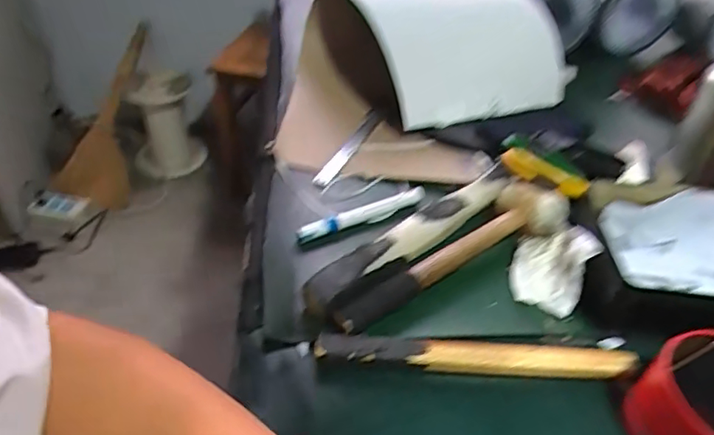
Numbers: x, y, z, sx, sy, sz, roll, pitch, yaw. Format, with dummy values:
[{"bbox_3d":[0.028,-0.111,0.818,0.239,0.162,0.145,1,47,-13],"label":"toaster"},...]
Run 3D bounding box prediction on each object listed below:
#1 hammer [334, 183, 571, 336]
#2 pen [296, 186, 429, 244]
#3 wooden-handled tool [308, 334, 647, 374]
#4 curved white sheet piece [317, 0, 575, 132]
[{"bbox_3d":[0.082,0.030,0.521,0.261,0.041,0.063,-21,47,-26],"label":"hammer"},{"bbox_3d":[0.007,-0.003,0.580,0.149,0.016,0.016,-19,47,-24],"label":"pen"},{"bbox_3d":[0.096,0.112,0.453,0.254,0.020,0.019,3,41,-2],"label":"wooden-handled tool"},{"bbox_3d":[0.138,-0.215,0.742,0.308,0.130,0.170,-11,44,-17],"label":"curved white sheet piece"}]

